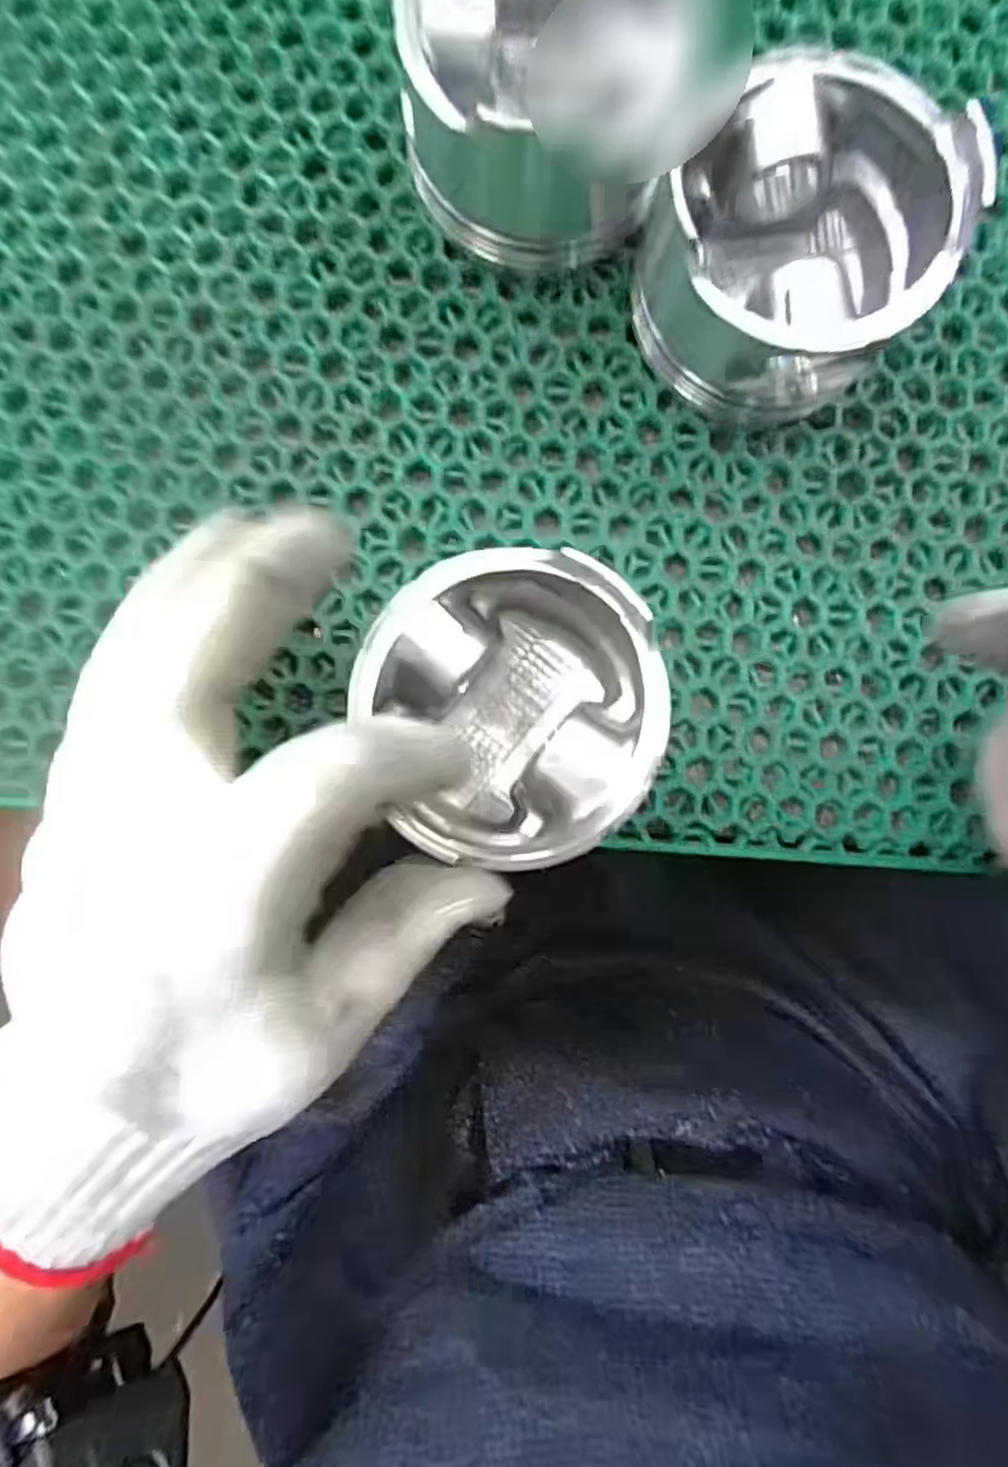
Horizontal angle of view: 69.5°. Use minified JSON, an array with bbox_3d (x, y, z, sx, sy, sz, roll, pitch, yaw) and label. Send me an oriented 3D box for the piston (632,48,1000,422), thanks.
[{"bbox_3d":[0.081,-0.137,0.205,0.077,0.050,0.075,0,88,-2],"label":"piston"}]

